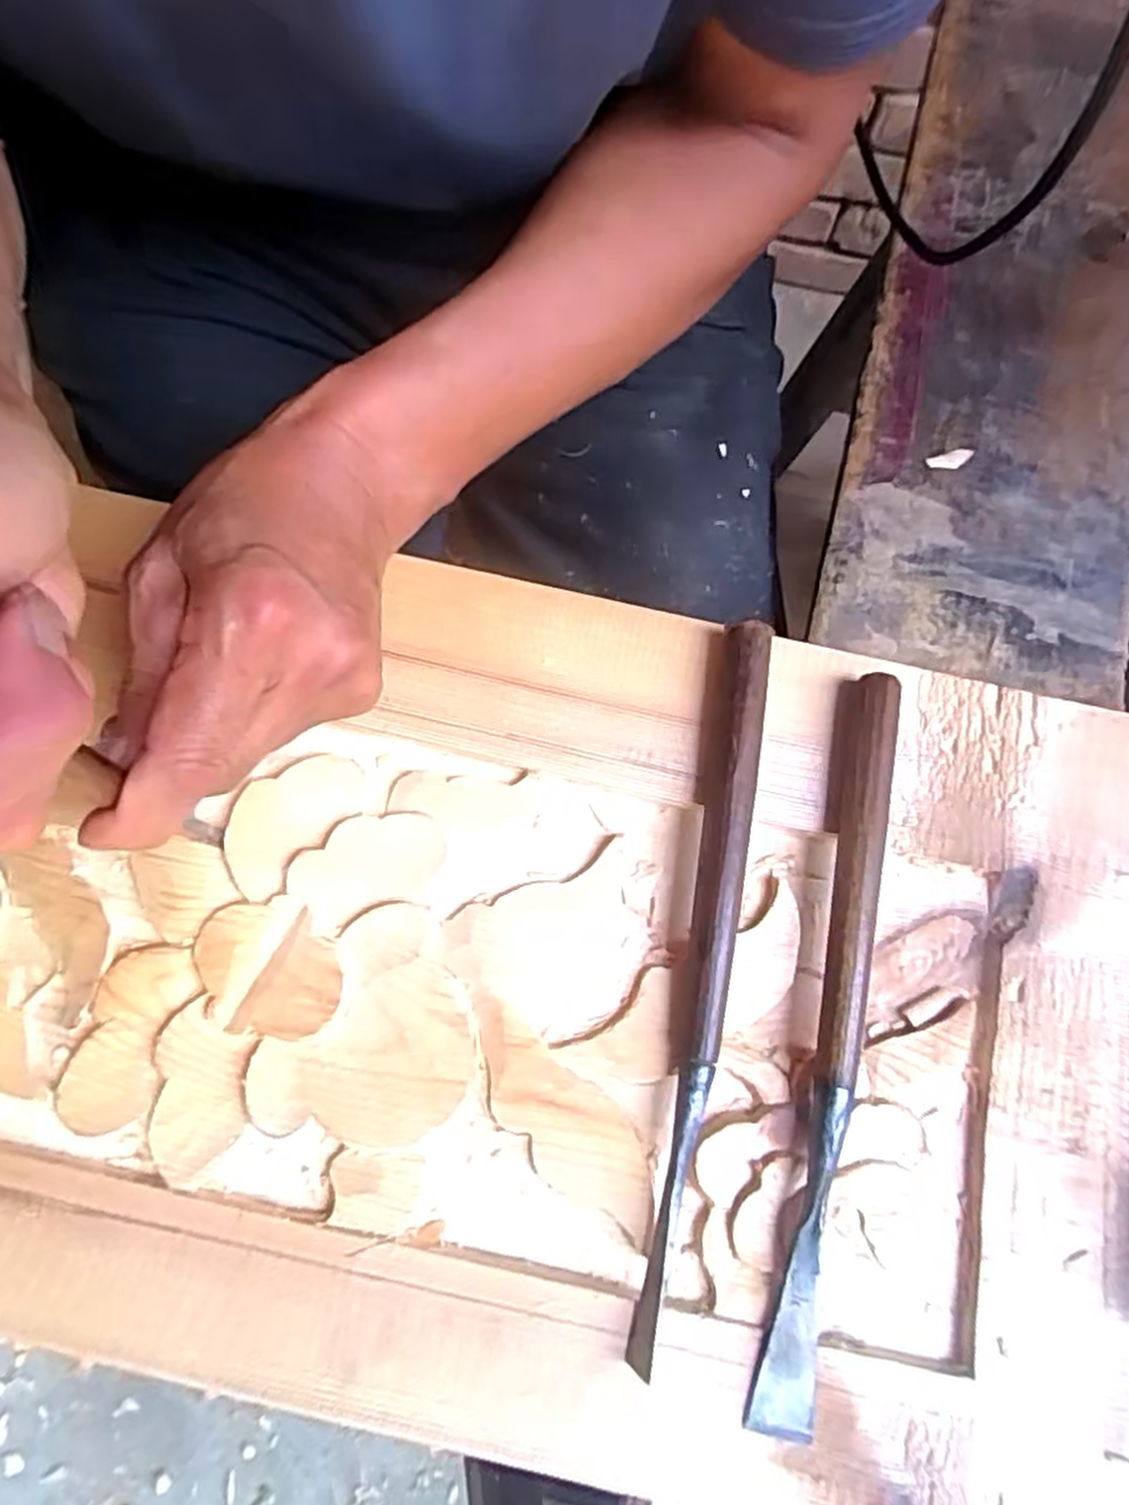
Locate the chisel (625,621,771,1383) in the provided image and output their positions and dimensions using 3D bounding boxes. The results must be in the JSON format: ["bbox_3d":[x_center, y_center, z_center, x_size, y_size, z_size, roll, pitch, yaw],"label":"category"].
[{"bbox_3d":[0.051,0.074,0.280,0.017,0.023,0.249,11,75,1],"label":"chisel"}]

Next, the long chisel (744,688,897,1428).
[{"bbox_3d":[0.094,0.093,0.276,0.018,0.023,0.253,13,75,1],"label":"long chisel"}]

